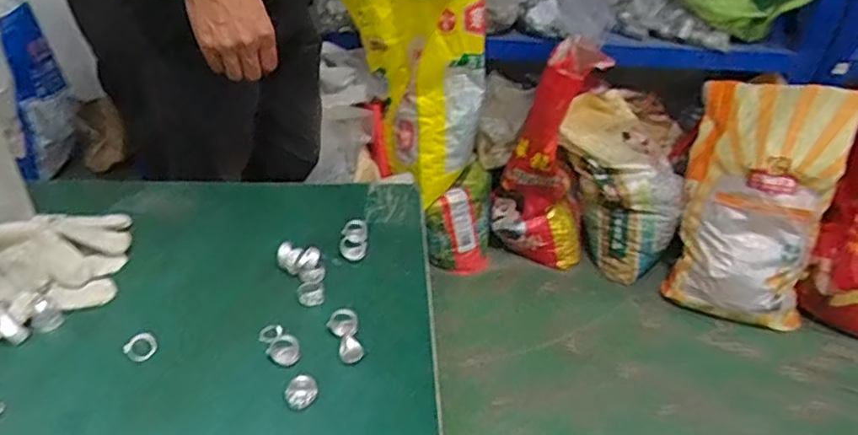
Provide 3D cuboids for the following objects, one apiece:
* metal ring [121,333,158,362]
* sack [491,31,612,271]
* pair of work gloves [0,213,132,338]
[{"bbox_3d":[-0.257,0.114,0.556,0.029,0.008,0.028,3,37,-2],"label":"metal ring"},{"bbox_3d":[0.326,-0.149,1.773,0.247,0.601,0.252,12,37,34],"label":"sack"},{"bbox_3d":[-0.400,0.049,0.597,0.220,0.043,0.139,-20,43,-29],"label":"pair of work gloves"}]

